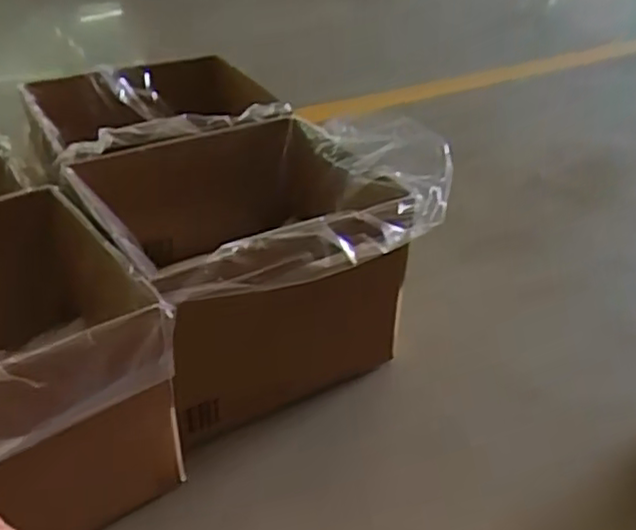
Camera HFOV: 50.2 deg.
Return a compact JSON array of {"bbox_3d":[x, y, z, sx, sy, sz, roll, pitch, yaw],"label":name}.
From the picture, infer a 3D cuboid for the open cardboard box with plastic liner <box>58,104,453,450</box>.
[{"bbox_3d":[-0.093,-0.020,1.057,0.453,0.336,0.391,-19,42,-27],"label":"open cardboard box with plastic liner"}]

